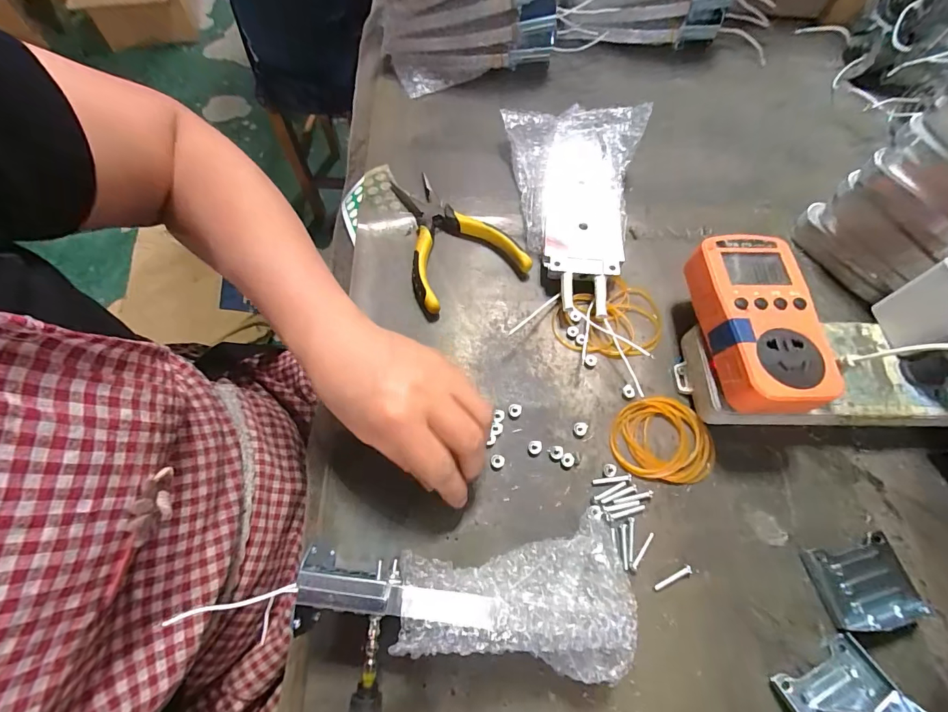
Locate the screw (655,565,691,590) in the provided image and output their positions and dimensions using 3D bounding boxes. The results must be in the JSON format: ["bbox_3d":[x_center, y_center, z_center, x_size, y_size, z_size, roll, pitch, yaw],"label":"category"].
[{"bbox_3d":[0.129,0.144,0.268,0.027,0.004,0.005,-21,68,-10],"label":"screw"}]

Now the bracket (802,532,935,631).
[{"bbox_3d":[0.254,0.148,0.269,0.060,0.008,0.048,-10,67,-6],"label":"bracket"}]

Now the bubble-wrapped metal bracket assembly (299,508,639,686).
[{"bbox_3d":[-0.003,0.132,0.235,0.172,0.066,0.076,2,66,0],"label":"bubble-wrapped metal bracket assembly"}]

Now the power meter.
[{"bbox_3d":[0.196,-0.025,0.287,0.068,0.026,0.125,-2,66,-2],"label":"power meter"}]

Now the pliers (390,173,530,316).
[{"bbox_3d":[-0.028,-0.109,0.367,0.098,0.017,0.137,-28,70,-13],"label":"pliers"}]

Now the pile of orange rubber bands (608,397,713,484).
[{"bbox_3d":[0.138,0.061,0.303,0.073,0.006,0.060,2,66,-1],"label":"pile of orange rubber bands"}]

